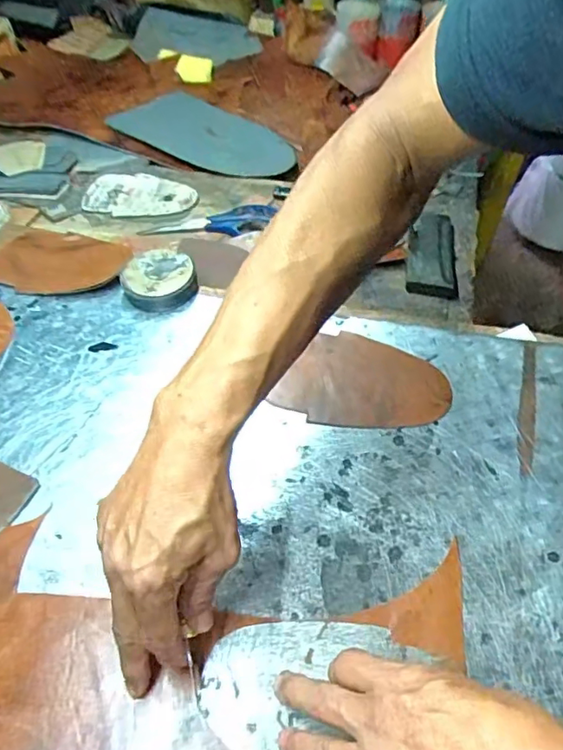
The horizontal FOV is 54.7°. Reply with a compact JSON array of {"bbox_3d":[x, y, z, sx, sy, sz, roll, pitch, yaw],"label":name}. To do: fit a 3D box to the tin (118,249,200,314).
[{"bbox_3d":[-0.130,-0.099,0.580,0.073,0.035,0.064,-20,51,-16],"label":"tin"}]

